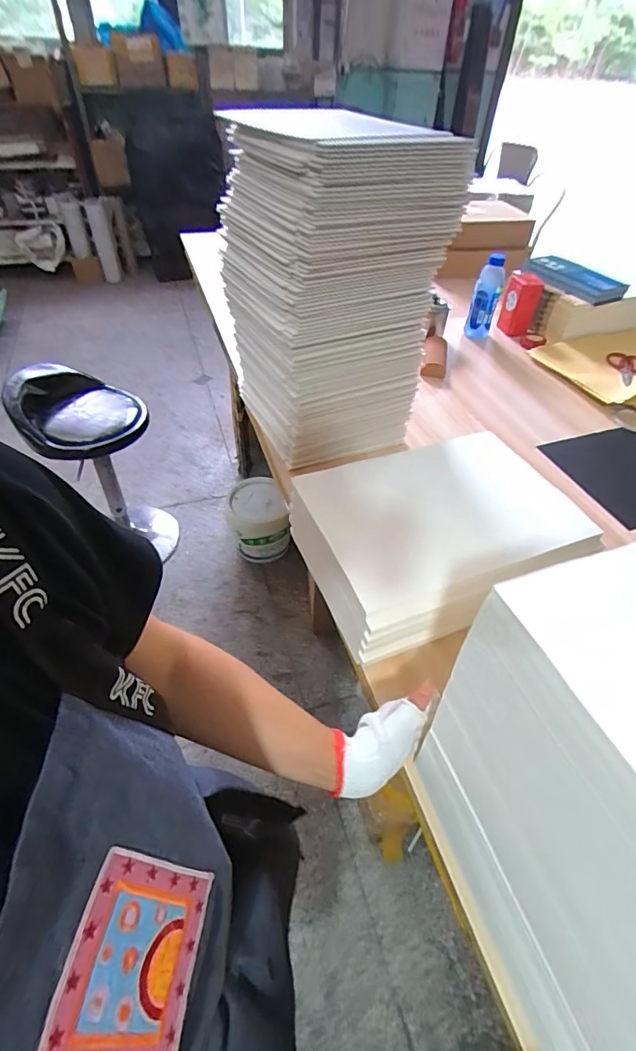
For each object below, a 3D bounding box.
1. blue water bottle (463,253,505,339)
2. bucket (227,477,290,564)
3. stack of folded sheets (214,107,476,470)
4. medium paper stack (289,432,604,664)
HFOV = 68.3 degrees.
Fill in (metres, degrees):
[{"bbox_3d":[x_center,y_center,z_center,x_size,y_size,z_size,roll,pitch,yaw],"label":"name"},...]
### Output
[{"bbox_3d":[0.449,-0.609,1.260,0.068,0.201,0.062,14,48,9],"label":"blue water bottle"},{"bbox_3d":[-0.224,-0.015,1.751,0.196,0.223,0.256,-8,48,-11],"label":"bucket"},{"bbox_3d":[0.010,-0.413,0.857,0.280,0.477,0.319,-21,52,-22],"label":"stack of folded sheets"},{"bbox_3d":[0.164,0.010,0.706,0.344,0.119,0.274,-14,49,-16],"label":"medium paper stack"}]

